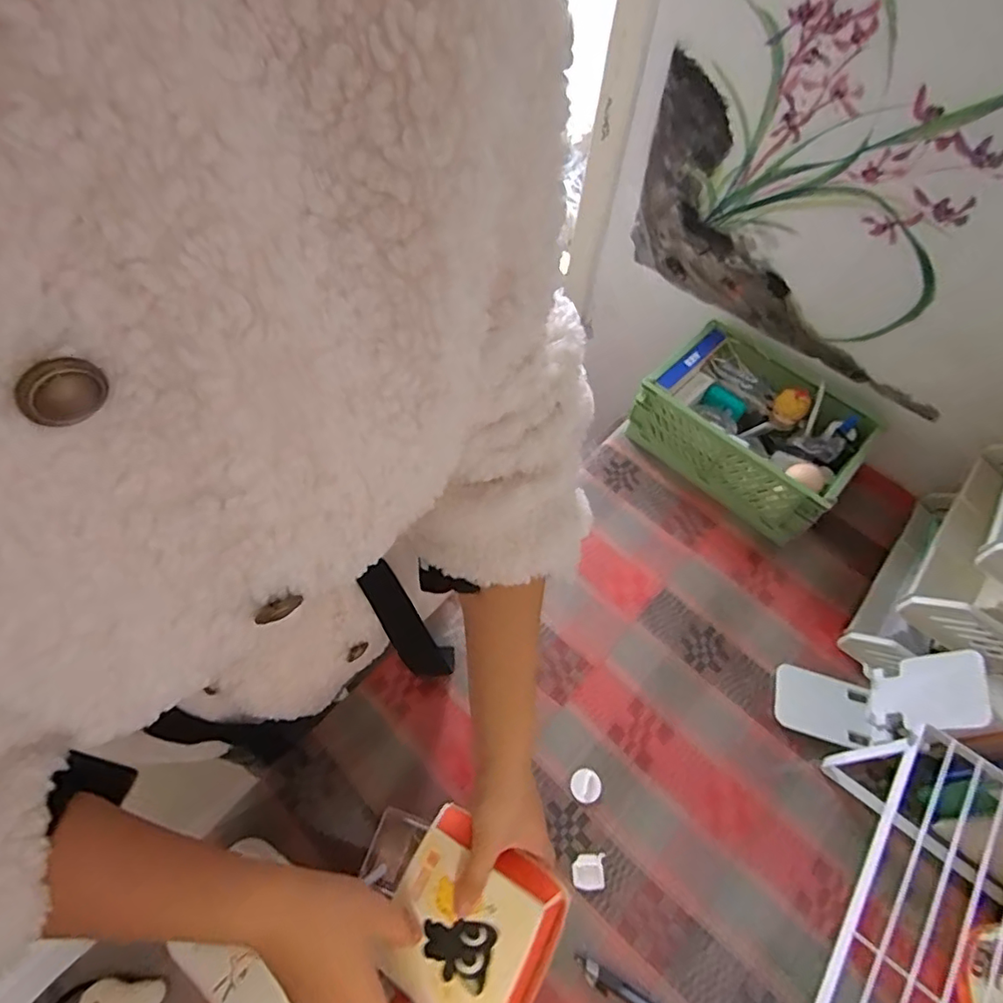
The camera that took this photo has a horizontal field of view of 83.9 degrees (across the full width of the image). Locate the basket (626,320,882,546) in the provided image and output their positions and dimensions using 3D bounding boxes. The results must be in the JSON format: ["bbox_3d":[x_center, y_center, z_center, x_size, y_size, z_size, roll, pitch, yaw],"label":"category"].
[{"bbox_3d":[0.311,-0.091,0.711,0.248,0.102,0.175,40,65,19],"label":"basket"}]

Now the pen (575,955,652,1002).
[{"bbox_3d":[0.119,0.411,0.445,0.133,0.009,0.015,28,62,14],"label":"pen"}]

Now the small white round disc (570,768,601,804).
[{"bbox_3d":[0.080,0.271,0.532,0.028,0.004,0.030,1,59,-2],"label":"small white round disc"}]

